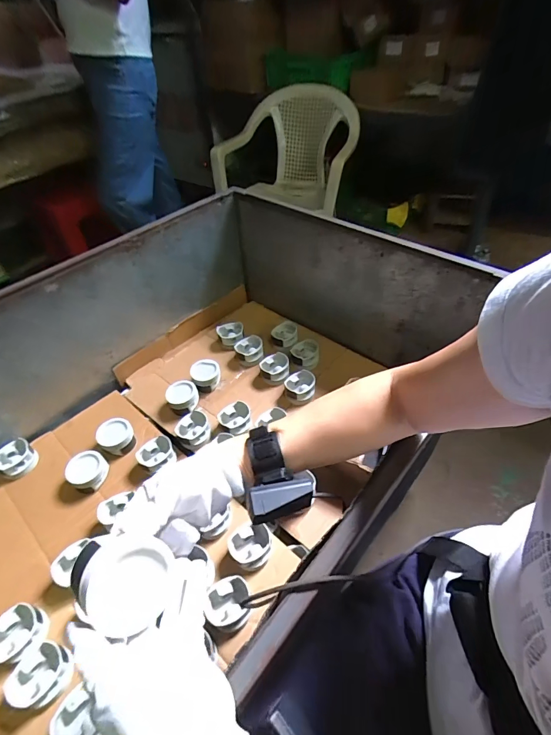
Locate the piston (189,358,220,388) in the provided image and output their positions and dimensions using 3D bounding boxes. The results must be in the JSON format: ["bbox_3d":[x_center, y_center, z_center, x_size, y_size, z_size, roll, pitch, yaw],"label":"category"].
[{"bbox_3d":[-0.181,0.021,0.972,0.073,0.052,0.073,-2,47,2],"label":"piston"}]

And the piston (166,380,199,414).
[{"bbox_3d":[-0.228,0.074,0.920,0.077,0.044,0.077,-2,47,2],"label":"piston"}]

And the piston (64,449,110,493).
[{"bbox_3d":[-0.400,0.223,0.794,0.072,0.057,0.077,-2,47,2],"label":"piston"}]

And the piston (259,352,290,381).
[{"bbox_3d":[-0.002,0.001,0.972,0.077,0.037,0.076,0,47,4],"label":"piston"}]

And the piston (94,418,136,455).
[{"bbox_3d":[-0.362,0.158,0.849,0.069,0.052,0.072,-2,47,2],"label":"piston"}]

